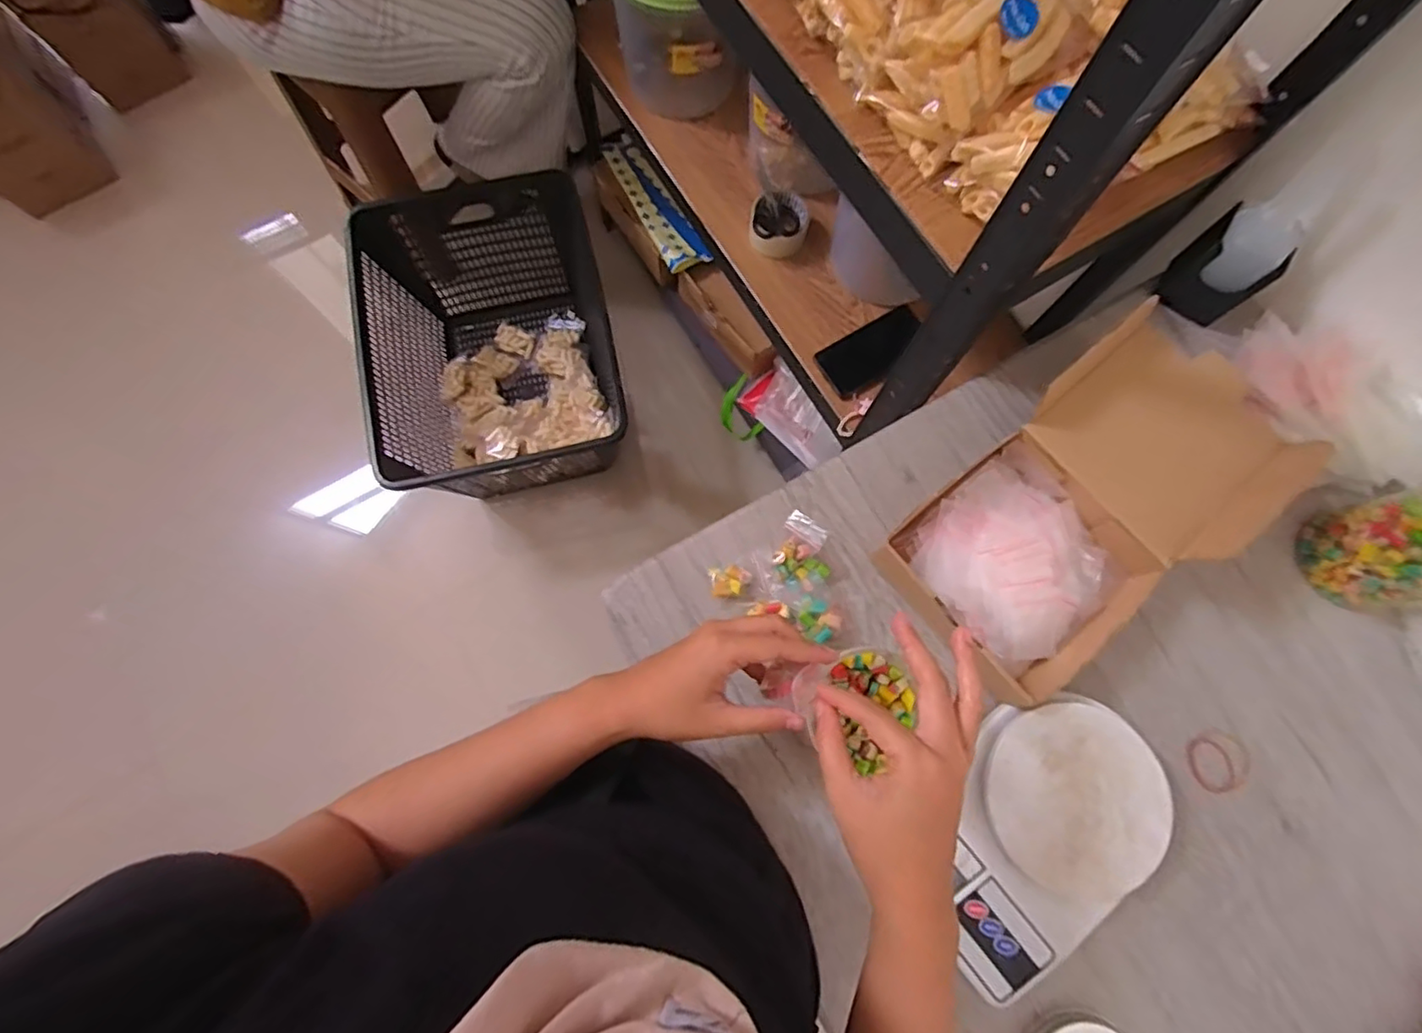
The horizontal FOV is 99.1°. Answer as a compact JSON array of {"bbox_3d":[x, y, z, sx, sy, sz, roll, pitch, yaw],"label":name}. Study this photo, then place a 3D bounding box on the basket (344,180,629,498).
[{"bbox_3d":[-0.407,-0.321,1.215,0.413,0.325,0.587,-14,77,-4],"label":"basket"}]

